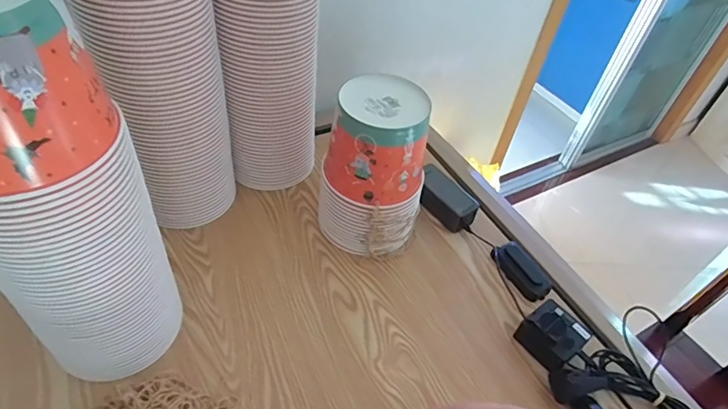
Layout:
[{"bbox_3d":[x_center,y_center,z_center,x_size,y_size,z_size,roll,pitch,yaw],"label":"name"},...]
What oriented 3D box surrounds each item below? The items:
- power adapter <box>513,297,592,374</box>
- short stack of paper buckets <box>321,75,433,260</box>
[{"bbox_3d":[0.270,0.191,0.690,0.075,0.059,0.074,-26,54,-28],"label":"power adapter"},{"bbox_3d":[0.017,-0.047,0.735,0.138,0.254,0.142,-33,58,-32],"label":"short stack of paper buckets"}]

